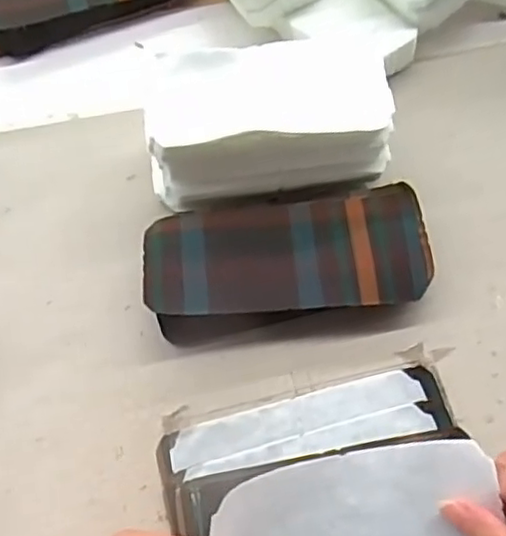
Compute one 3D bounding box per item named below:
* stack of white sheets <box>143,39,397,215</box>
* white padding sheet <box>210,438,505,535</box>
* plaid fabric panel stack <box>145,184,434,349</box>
[{"bbox_3d":[0.010,-0.088,0.425,0.152,0.071,0.090,-9,65,-3],"label":"stack of white sheets"},{"bbox_3d":[0.051,0.127,0.312,0.132,0.016,0.069,-7,80,-8],"label":"white padding sheet"},{"bbox_3d":[0.021,-0.005,0.406,0.170,0.031,0.078,-8,64,-3],"label":"plaid fabric panel stack"}]

